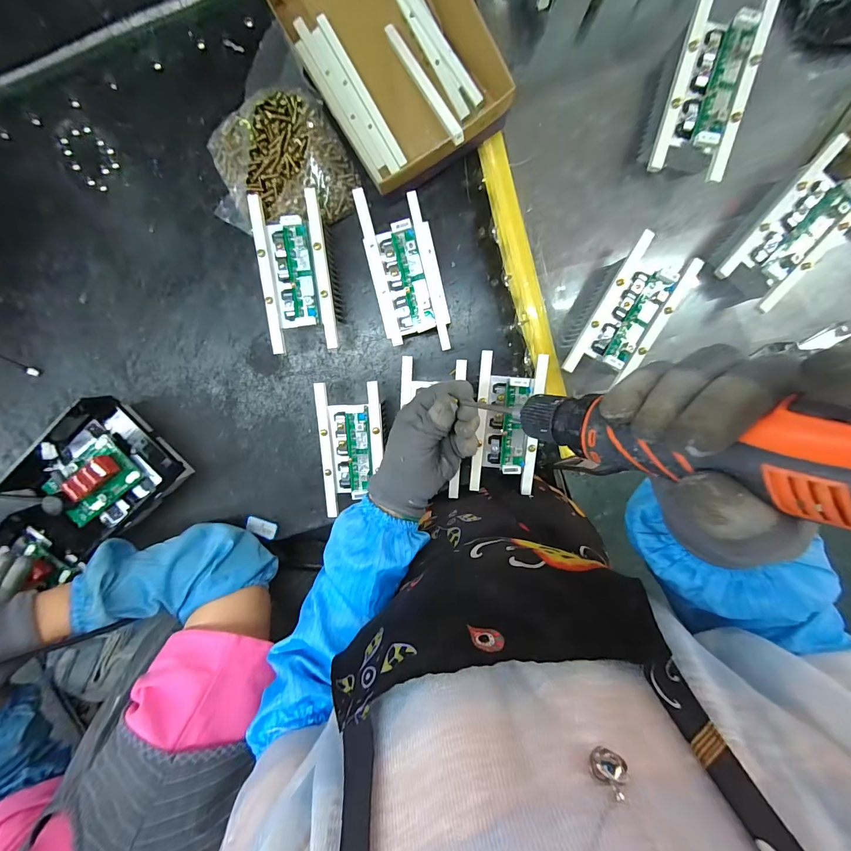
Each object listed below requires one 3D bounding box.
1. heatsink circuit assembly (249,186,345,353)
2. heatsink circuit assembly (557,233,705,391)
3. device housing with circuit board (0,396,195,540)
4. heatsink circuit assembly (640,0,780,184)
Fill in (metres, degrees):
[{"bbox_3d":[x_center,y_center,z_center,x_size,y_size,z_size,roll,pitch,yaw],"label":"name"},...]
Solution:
[{"bbox_3d":[-0.156,-0.185,0.467,0.082,0.057,0.172,-5,99,4],"label":"heatsink circuit assembly"},{"bbox_3d":[0.244,-0.134,0.460,0.083,0.060,0.172,29,100,-2],"label":"heatsink circuit assembly"},{"bbox_3d":[-0.444,0.066,0.517,0.184,0.093,0.150,-42,95,8],"label":"device housing with circuit board"},{"bbox_3d":[0.304,-0.366,0.415,0.085,0.063,0.167,10,100,1],"label":"heatsink circuit assembly"}]

